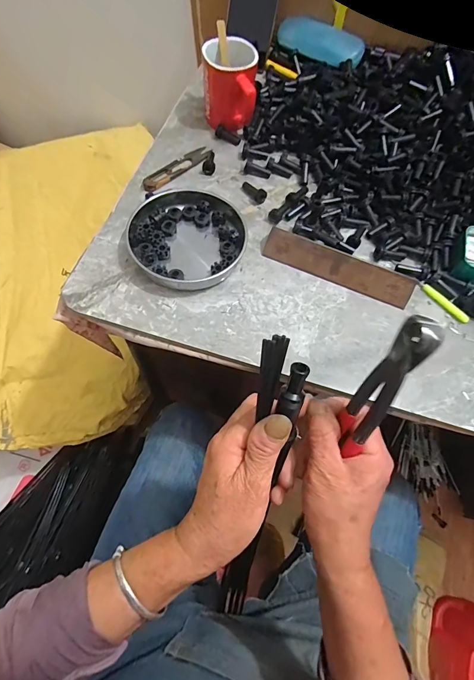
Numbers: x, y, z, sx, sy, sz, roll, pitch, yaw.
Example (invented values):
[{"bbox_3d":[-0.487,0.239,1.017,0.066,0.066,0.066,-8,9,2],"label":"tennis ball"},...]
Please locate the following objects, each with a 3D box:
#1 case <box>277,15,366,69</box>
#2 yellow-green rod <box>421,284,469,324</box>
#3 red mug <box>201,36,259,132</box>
[{"bbox_3d":[0.139,-0.486,0.593,0.141,0.031,0.049,31,67,11],"label":"case"},{"bbox_3d":[0.246,-0.043,0.430,0.008,0.009,0.063,-36,72,-18],"label":"yellow-green rod"},{"bbox_3d":[-0.010,-0.361,0.513,0.073,0.076,0.101,0,65,-4],"label":"red mug"}]

